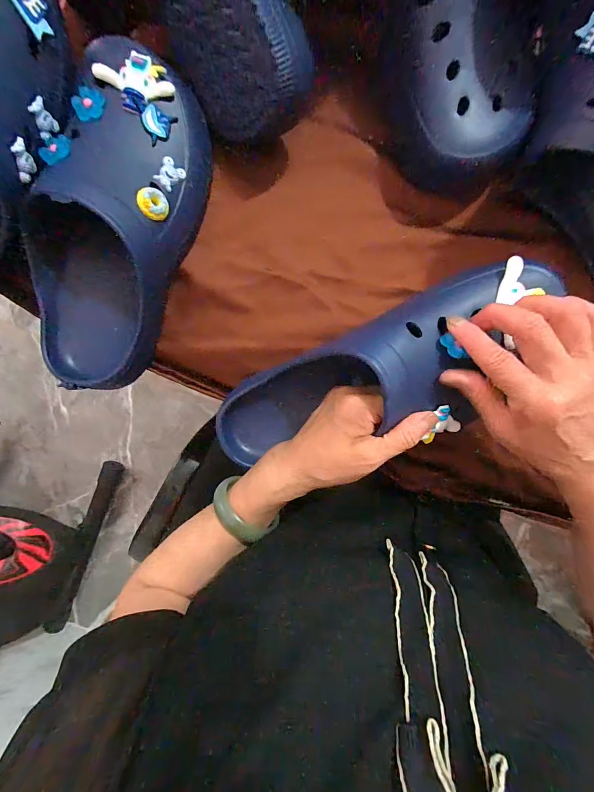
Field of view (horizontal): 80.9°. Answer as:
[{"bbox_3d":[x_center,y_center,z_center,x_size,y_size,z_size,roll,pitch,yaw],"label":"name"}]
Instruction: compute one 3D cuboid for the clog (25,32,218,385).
[{"bbox_3d":[-0.154,-0.143,0.295,0.116,0.082,0.280,19,93,-1],"label":"clog"}]

